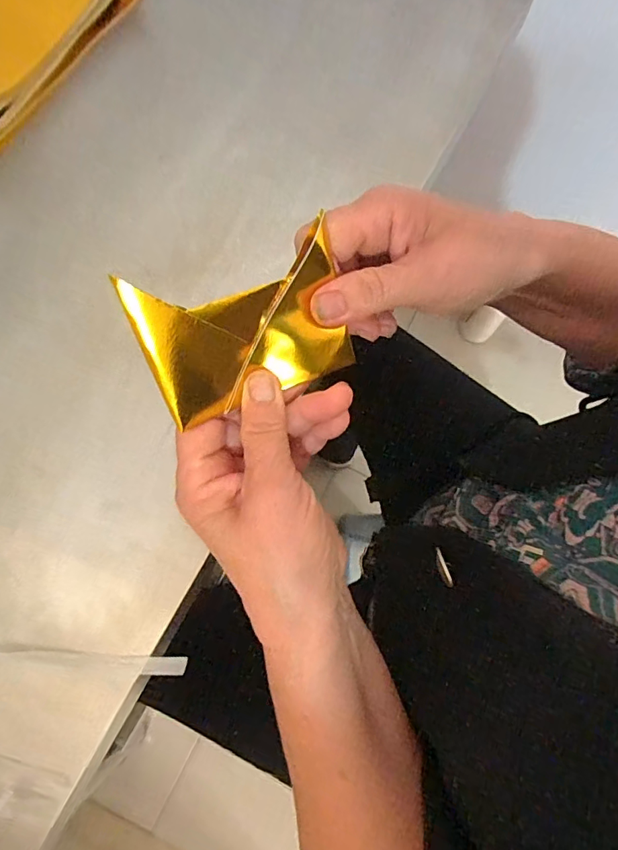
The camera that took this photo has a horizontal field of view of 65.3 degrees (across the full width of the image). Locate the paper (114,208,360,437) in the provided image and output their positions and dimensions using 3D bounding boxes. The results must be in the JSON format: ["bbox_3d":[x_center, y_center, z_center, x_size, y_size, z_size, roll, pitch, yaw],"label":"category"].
[{"bbox_3d":[-0.028,-0.044,0.228,0.097,0.068,0.014,-27,32,-23],"label":"paper"}]

